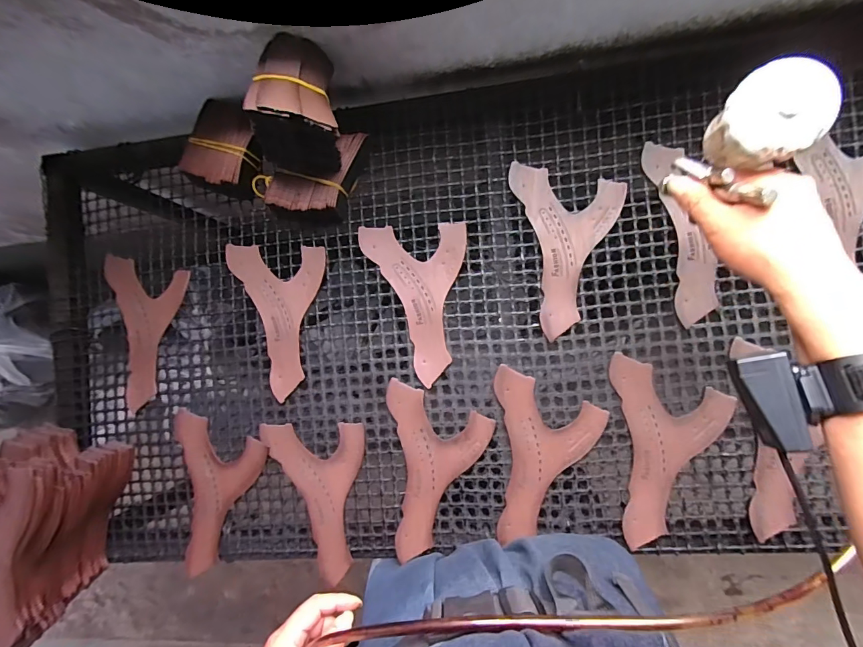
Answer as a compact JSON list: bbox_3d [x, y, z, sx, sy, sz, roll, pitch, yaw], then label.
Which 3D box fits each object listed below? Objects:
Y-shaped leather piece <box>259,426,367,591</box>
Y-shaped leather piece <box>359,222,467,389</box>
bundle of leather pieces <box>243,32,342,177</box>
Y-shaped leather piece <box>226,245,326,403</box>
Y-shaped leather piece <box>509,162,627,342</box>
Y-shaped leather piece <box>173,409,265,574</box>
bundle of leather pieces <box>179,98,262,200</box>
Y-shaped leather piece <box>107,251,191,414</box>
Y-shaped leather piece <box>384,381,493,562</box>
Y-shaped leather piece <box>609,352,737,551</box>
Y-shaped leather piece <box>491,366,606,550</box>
[{"bbox_3d":[-0.155,0.232,0.533,0.136,0.010,0.196,-2,88,7],"label":"Y-shaped leather piece"},{"bbox_3d":[-0.024,-0.028,0.527,0.136,0.008,0.201,-1,88,7],"label":"Y-shaped leather piece"},{"bbox_3d":[-0.139,-0.248,0.456,0.093,0.106,0.121,14,90,7],"label":"bundle of leather pieces"},{"bbox_3d":[-0.218,-0.005,0.552,0.136,0.008,0.200,2,89,7],"label":"Y-shaped leather piece"},{"bbox_3d":[0.150,-0.090,0.507,0.135,0.006,0.199,13,90,7],"label":"Y-shaped leather piece"},{"bbox_3d":[-0.319,0.236,0.558,0.139,0.007,0.200,21,91,7],"label":"Y-shaped leather piece"},{"bbox_3d":[-0.273,-0.237,0.549,0.096,0.057,0.113,19,91,7],"label":"bundle of leather pieces"},{"bbox_3d":[-0.422,0.014,0.578,0.128,0.009,0.204,12,89,6],"label":"Y-shaped leather piece"},{"bbox_3d":[-0.021,0.191,0.520,0.137,0.008,0.199,21,91,7],"label":"Y-shaped leather piece"},{"bbox_3d":[0.277,0.156,0.485,0.132,0.011,0.212,7,90,7],"label":"Y-shaped leather piece"},{"bbox_3d":[0.114,0.169,0.504,0.138,0.006,0.193,24,92,7],"label":"Y-shaped leather piece"}]

